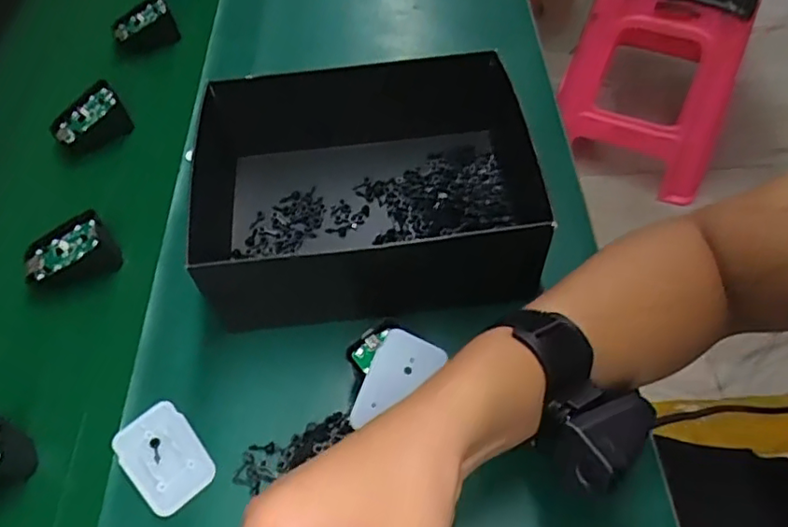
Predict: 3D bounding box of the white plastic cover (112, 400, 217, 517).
[{"bbox_3d":[-0.146,0.123,0.379,0.044,0.005,0.067,-37,60,-21],"label":"white plastic cover"}]

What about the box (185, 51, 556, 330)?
[{"bbox_3d":[-0.023,-0.060,0.453,0.251,0.080,0.190,-7,54,-1],"label":"box"}]

